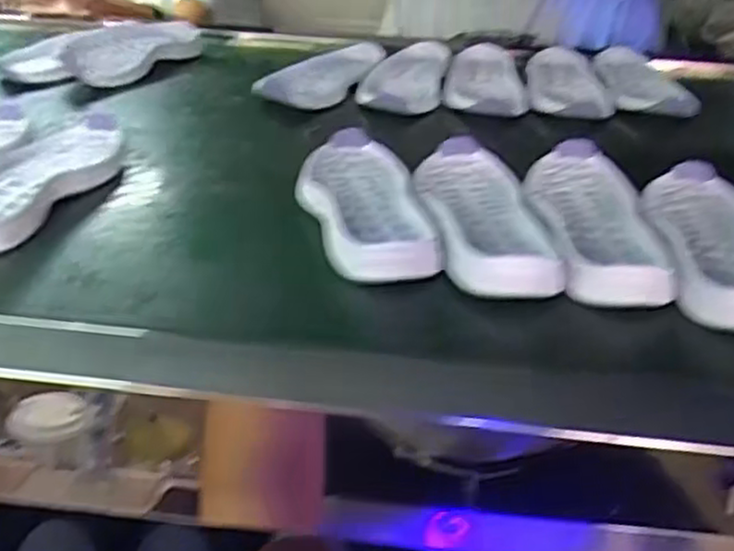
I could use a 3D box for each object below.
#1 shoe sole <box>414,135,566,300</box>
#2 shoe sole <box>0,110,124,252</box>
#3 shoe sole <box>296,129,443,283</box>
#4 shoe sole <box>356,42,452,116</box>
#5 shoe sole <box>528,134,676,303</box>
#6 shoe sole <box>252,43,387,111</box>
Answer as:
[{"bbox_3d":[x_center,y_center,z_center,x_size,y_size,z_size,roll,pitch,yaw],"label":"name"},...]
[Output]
[{"bbox_3d":[0.077,-0.050,0.501,0.071,0.020,0.191,2,32,-3],"label":"shoe sole"},{"bbox_3d":[-0.233,-0.081,0.526,0.083,0.020,0.237,4,32,1],"label":"shoe sole"},{"bbox_3d":[-0.005,-0.057,0.512,0.080,0.026,0.192,-1,32,-7],"label":"shoe sole"},{"bbox_3d":[0.042,-0.211,0.776,0.082,0.023,0.196,7,32,7],"label":"shoe sole"},{"bbox_3d":[0.153,-0.044,0.499,0.075,0.020,0.192,6,32,5],"label":"shoe sole"},{"bbox_3d":[-0.047,-0.213,0.774,0.080,0.025,0.196,13,33,16],"label":"shoe sole"}]

